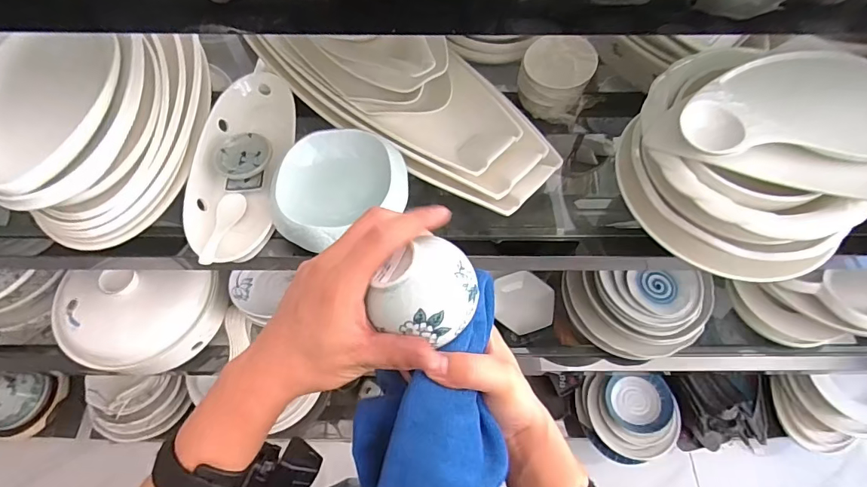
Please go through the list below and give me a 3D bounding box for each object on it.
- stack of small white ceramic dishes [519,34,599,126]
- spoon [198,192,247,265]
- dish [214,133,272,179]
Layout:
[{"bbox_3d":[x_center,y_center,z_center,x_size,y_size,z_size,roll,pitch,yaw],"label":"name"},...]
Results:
[{"bbox_3d":[0.201,-0.279,0.742,0.114,0.076,0.133,14,64,6],"label":"stack of small white ceramic dishes"},{"bbox_3d":[-0.295,-0.022,0.622,0.036,0.020,0.133,-1,44,-1],"label":"spoon"},{"bbox_3d":[-0.290,-0.133,0.678,0.084,0.020,0.069,-21,66,-11],"label":"dish"}]

